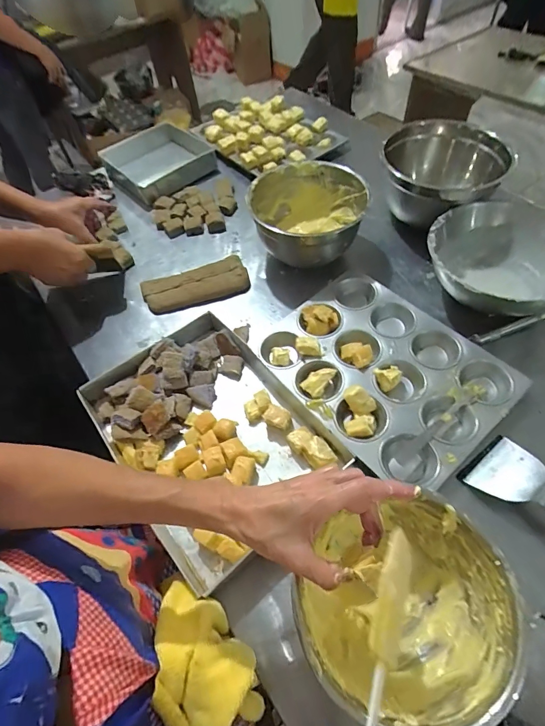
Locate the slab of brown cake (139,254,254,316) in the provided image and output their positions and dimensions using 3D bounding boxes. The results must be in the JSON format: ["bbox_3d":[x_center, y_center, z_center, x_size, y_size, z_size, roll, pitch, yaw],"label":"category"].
[{"bbox_3d":[-0.142,-0.143,0.703,0.191,0.020,0.084,-15,55,-7],"label":"slab of brown cake"}]

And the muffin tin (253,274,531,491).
[{"bbox_3d":[0.156,0.006,0.570,0.251,0.039,0.336,-36,60,-18],"label":"muffin tin"}]

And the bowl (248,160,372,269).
[{"bbox_3d":[0.067,-0.268,0.713,0.197,0.116,0.202,-2,54,3],"label":"bowl"}]

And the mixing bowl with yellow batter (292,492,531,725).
[{"bbox_3d":[0.121,0.239,0.371,0.186,0.103,0.170,-2,56,4],"label":"mixing bowl with yellow batter"}]

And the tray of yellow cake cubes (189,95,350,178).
[{"bbox_3d":[-0.010,-0.577,0.938,0.290,0.064,0.287,-25,56,-13],"label":"tray of yellow cake cubes"}]

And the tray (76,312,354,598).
[{"bbox_3d":[-0.093,0.085,0.531,0.255,0.045,0.325,-34,59,-19],"label":"tray"}]

